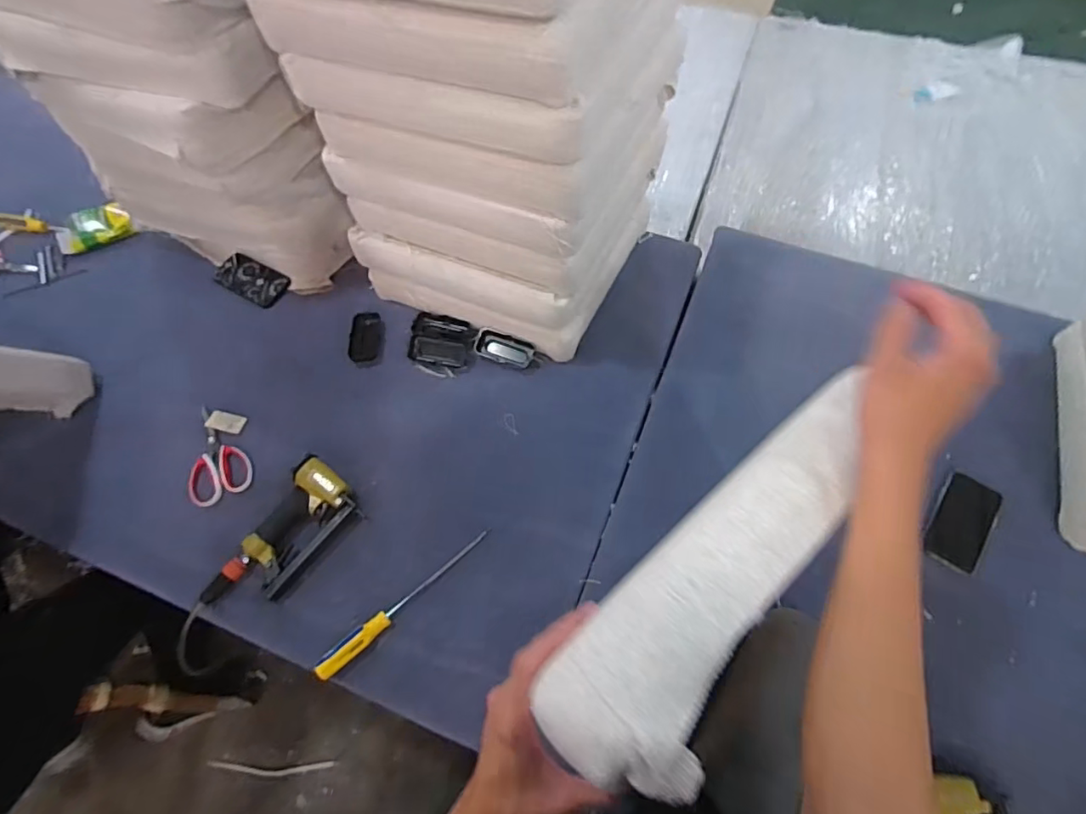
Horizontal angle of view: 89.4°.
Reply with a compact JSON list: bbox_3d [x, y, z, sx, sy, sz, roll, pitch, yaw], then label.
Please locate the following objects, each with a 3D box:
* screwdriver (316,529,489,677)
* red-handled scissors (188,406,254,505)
[{"bbox_3d":[-0.203,0.286,0.819,0.302,0.022,0.028,-39,67,-17],"label":"screwdriver"},{"bbox_3d":[-0.579,0.085,0.960,0.098,0.014,0.183,-32,65,-14],"label":"red-handled scissors"}]

